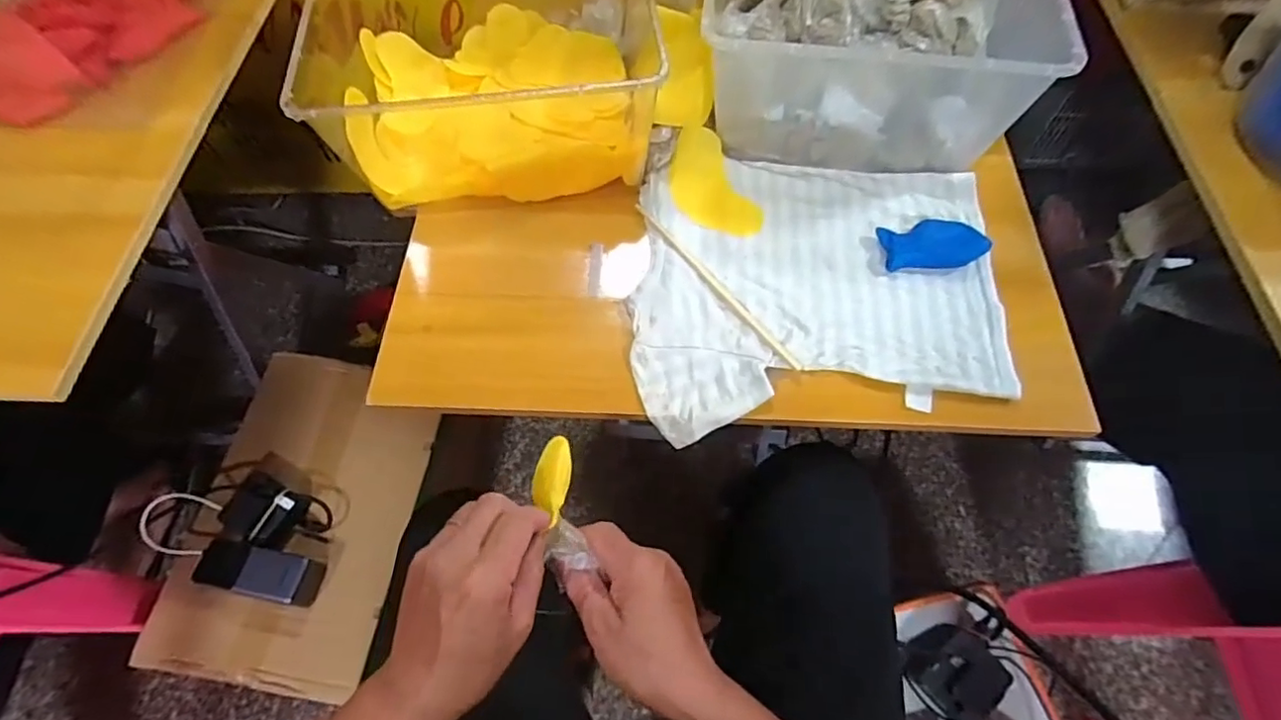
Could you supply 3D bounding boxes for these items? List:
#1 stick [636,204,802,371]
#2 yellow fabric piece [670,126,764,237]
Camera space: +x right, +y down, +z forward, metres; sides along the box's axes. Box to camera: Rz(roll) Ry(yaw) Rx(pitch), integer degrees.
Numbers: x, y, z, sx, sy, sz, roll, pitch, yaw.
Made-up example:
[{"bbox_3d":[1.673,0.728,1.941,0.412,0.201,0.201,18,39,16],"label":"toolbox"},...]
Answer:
[{"bbox_3d":[0.065,-0.072,0.525,0.008,0.007,0.222,-34,68,-15],"label":"stick"},{"bbox_3d":[0.067,-0.174,0.573,0.068,0.020,0.128,-26,66,-11],"label":"yellow fabric piece"}]

